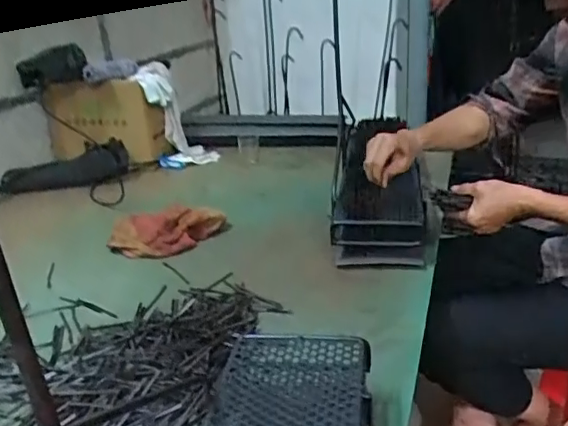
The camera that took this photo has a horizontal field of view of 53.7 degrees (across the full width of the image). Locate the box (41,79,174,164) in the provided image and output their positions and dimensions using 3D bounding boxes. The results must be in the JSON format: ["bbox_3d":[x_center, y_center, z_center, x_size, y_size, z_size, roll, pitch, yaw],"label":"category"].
[{"bbox_3d":[-0.498,-0.257,1.537,0.313,0.219,0.115,4,24,24],"label":"box"}]

